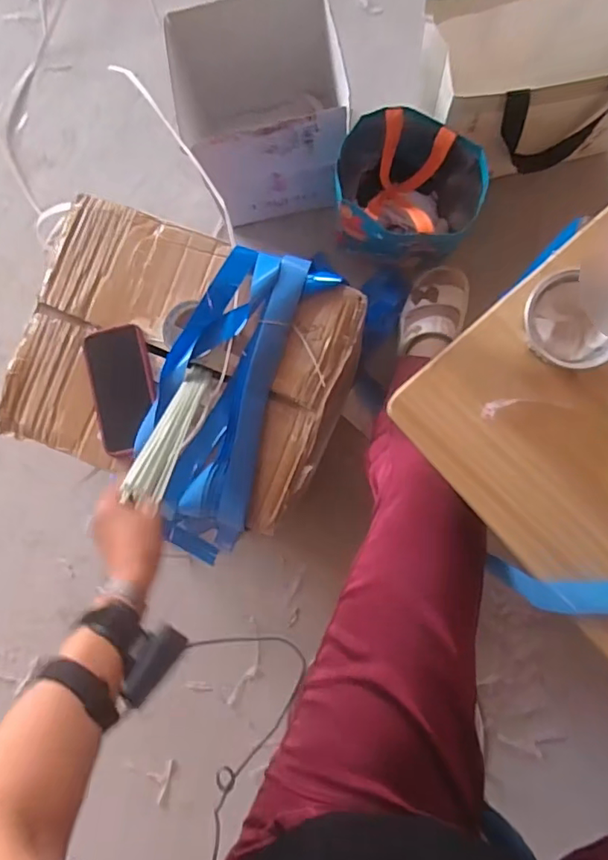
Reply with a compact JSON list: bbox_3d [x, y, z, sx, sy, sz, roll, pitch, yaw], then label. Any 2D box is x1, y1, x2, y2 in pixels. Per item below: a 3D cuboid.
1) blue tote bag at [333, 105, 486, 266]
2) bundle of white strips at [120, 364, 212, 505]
[{"bbox_3d":[0.165,-0.379,0.911,0.226,0.206,0.199,17,88,7],"label":"blue tote bag"},{"bbox_3d":[-0.142,-0.011,0.609,0.026,0.287,0.031,-5,118,4],"label":"bundle of white strips"}]

